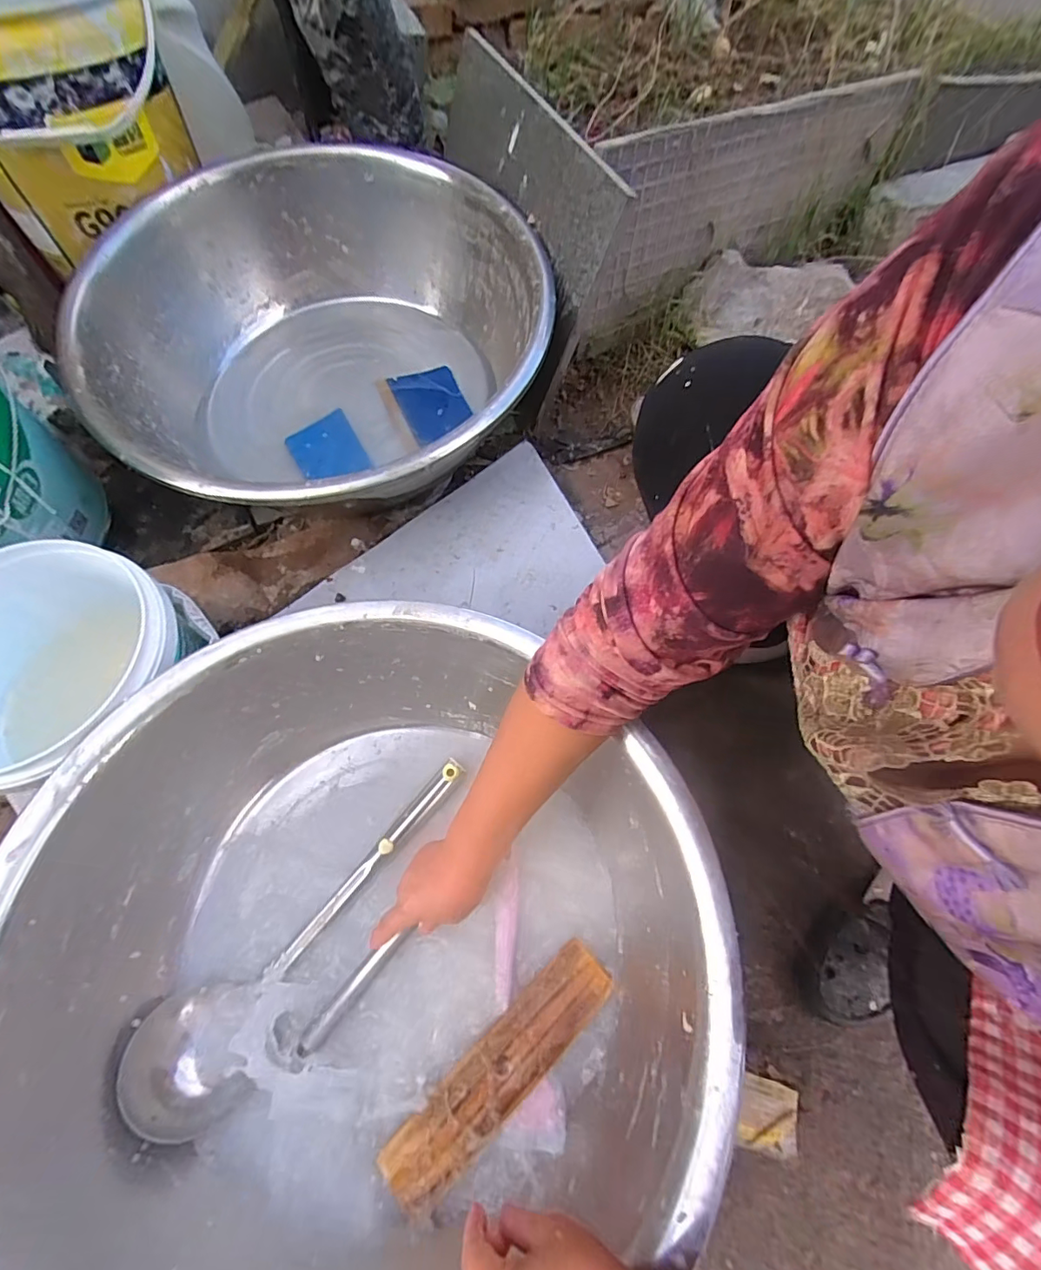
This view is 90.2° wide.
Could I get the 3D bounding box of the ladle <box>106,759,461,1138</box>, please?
[{"bbox_3d":[-0.205,0.253,0.496,0.104,0.073,0.368,30,67,16],"label":"ladle"}]

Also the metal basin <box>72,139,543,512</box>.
[{"bbox_3d":[-0.259,-0.401,0.735,0.568,0.201,0.603,1,64,-1],"label":"metal basin"}]

